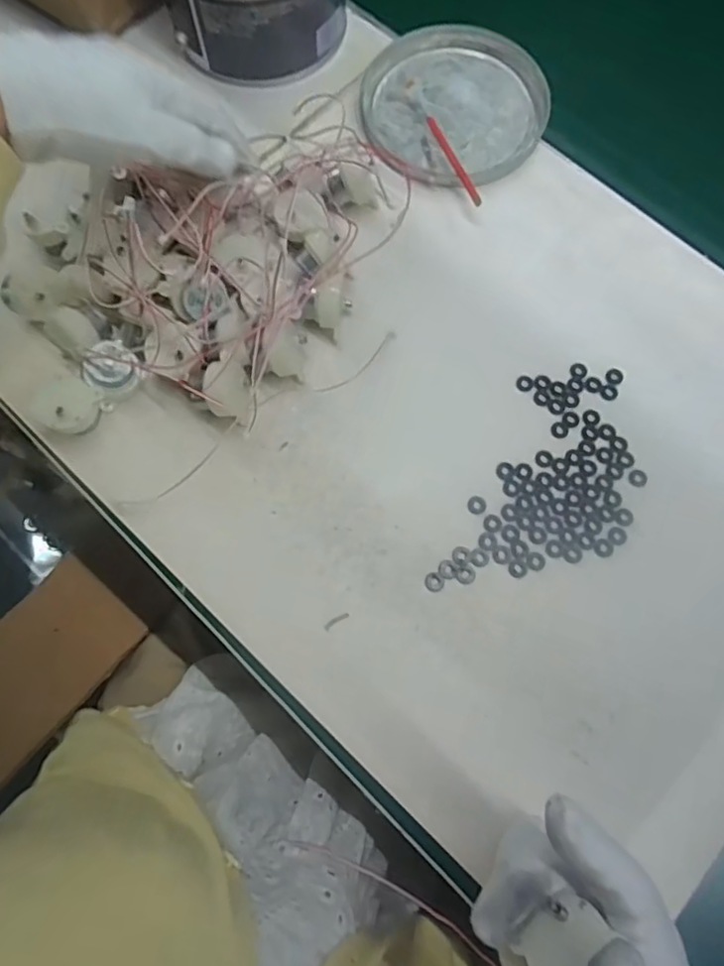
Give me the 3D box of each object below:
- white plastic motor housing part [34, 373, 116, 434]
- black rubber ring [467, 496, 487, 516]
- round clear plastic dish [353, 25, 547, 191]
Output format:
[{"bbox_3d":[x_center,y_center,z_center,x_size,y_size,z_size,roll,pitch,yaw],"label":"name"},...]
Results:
[{"bbox_3d":[-0.170,-0.044,0.348,0.032,0.030,0.031,0,73,-1],"label":"white plastic motor housing part"},{"bbox_3d":[0.067,0.013,0.346,0.011,0.004,0.010,0,73,-1],"label":"black rubber ring"},{"bbox_3d":[0.063,-0.273,0.427,0.128,0.014,0.130,0,73,-1],"label":"round clear plastic dish"}]

